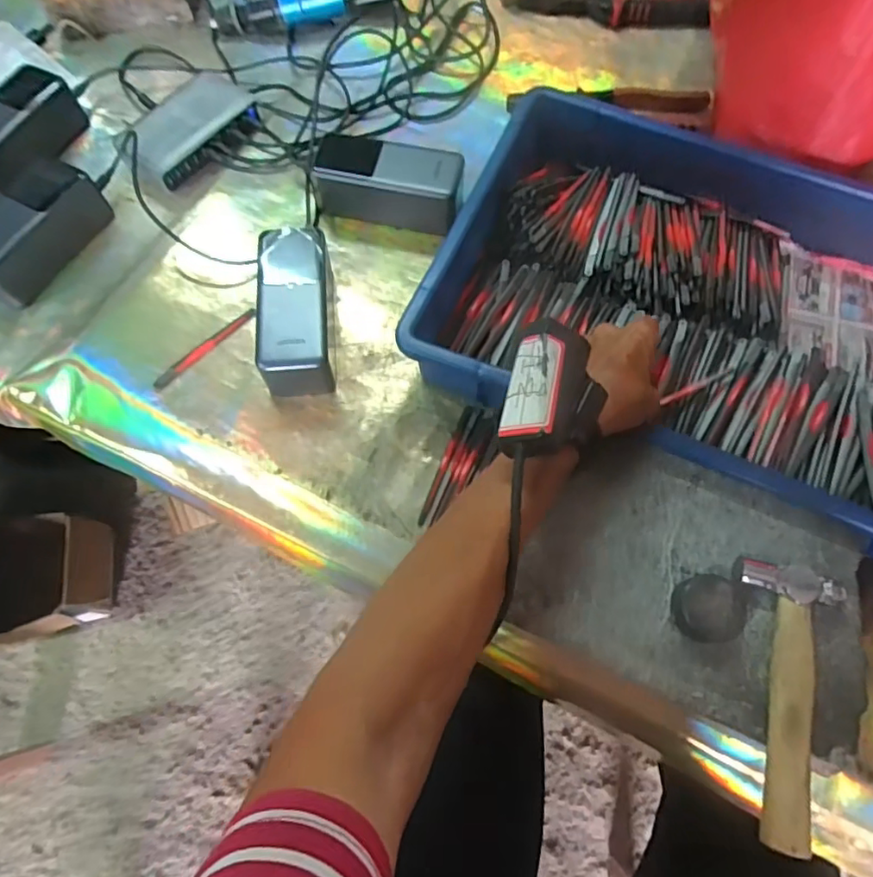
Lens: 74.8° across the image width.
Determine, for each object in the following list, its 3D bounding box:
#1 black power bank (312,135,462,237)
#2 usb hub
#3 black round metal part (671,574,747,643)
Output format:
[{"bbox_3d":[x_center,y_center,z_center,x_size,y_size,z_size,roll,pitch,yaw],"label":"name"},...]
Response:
[{"bbox_3d":[-0.042,-0.228,0.510,0.130,0.051,0.055,8,70,3],"label":"black power bank"},{"bbox_3d":[-0.238,-0.302,0.549,0.072,0.026,0.134,32,73,11],"label":"usb hub"},{"bbox_3d":[0.163,0.102,0.343,0.038,0.021,0.037,0,70,0],"label":"black round metal part"}]

